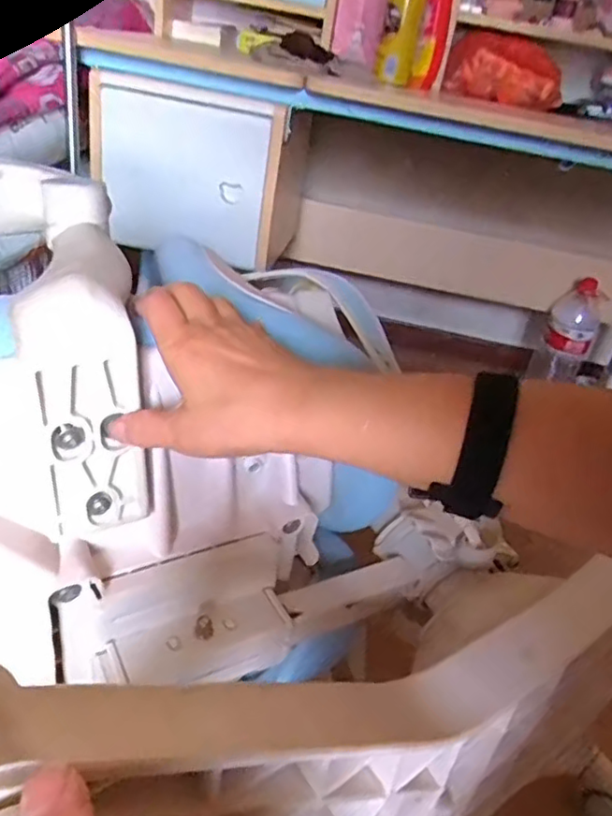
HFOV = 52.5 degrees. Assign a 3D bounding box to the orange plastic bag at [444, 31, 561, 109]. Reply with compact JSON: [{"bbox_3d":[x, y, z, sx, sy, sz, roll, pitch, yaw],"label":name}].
[{"bbox_3d":[0.384,-0.641,1.178,0.225,0.112,0.122,7,29,7],"label":"orange plastic bag"}]

